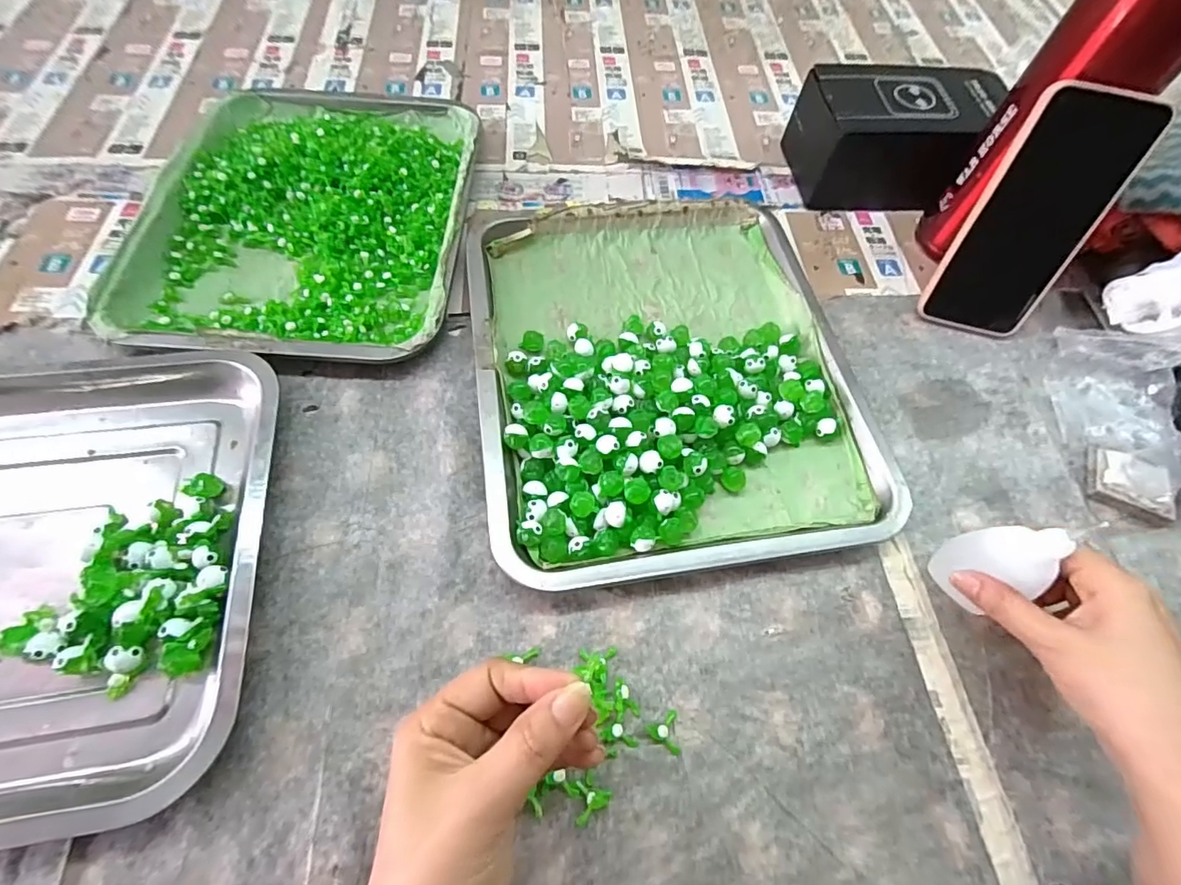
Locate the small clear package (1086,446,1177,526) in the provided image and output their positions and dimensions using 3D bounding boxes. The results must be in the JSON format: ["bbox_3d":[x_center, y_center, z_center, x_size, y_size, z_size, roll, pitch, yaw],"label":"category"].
[{"bbox_3d":[0.374,0.028,0.364,0.051,0.014,0.041,26,63,10],"label":"small clear package"}]

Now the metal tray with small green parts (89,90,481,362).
[{"bbox_3d":[-0.229,-0.196,0.439,0.248,0.022,0.310,2,61,-3],"label":"metal tray with small green parts"}]

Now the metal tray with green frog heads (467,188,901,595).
[{"bbox_3d":[0.051,-0.058,0.382,0.256,0.026,0.300,-8,62,-8],"label":"metal tray with green frog heads"}]

